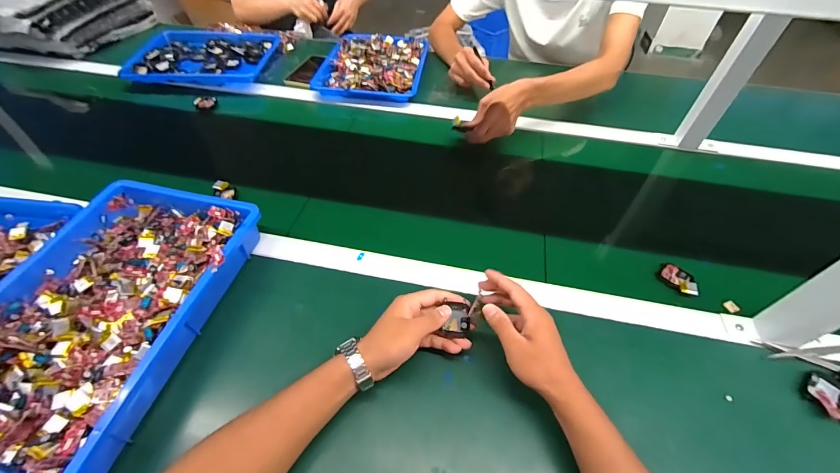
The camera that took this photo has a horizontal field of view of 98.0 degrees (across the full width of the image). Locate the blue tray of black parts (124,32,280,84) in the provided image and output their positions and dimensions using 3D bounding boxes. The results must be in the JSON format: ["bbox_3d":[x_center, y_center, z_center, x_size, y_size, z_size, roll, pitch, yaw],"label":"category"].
[{"bbox_3d":[-0.545,-0.457,0.936,0.318,0.035,0.254,4,50,2],"label":"blue tray of black parts"}]

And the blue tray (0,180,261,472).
[{"bbox_3d":[-0.387,0.083,0.455,0.234,0.053,0.375,11,51,8],"label":"blue tray"}]

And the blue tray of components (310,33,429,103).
[{"bbox_3d":[-0.115,-0.439,0.927,0.249,0.035,0.318,8,51,5],"label":"blue tray of components"}]

